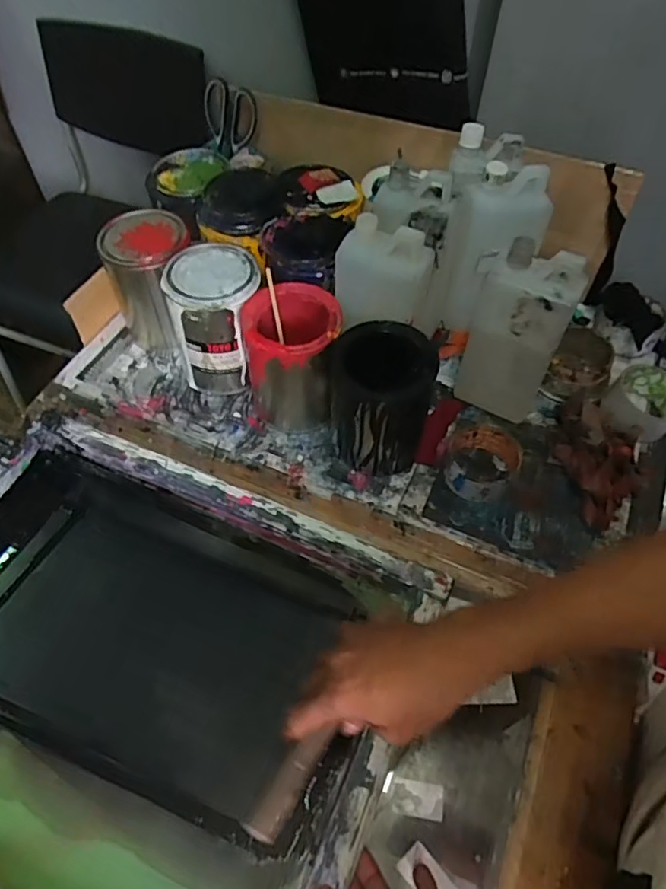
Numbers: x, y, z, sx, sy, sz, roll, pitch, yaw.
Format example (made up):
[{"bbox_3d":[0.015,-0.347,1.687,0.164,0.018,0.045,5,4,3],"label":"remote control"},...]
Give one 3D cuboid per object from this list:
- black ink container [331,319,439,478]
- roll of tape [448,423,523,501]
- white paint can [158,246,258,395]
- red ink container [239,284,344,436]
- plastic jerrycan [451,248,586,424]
[{"bbox_3d":[0.056,-0.048,0.632,0.106,0.151,0.106,0,55,-1],"label":"black ink container"},{"bbox_3d":[0.170,0.021,0.648,0.078,0.048,0.082,0,55,-1],"label":"roll of tape"},{"bbox_3d":[-0.138,-0.148,0.693,0.105,0.159,0.100,0,55,-1],"label":"white paint can"},{"bbox_3d":[-0.046,-0.095,0.663,0.108,0.143,0.108,-1,57,-2],"label":"red ink container"},{"bbox_3d":[0.201,-0.114,0.622,0.095,0.191,0.049,24,58,15],"label":"plastic jerrycan"}]

